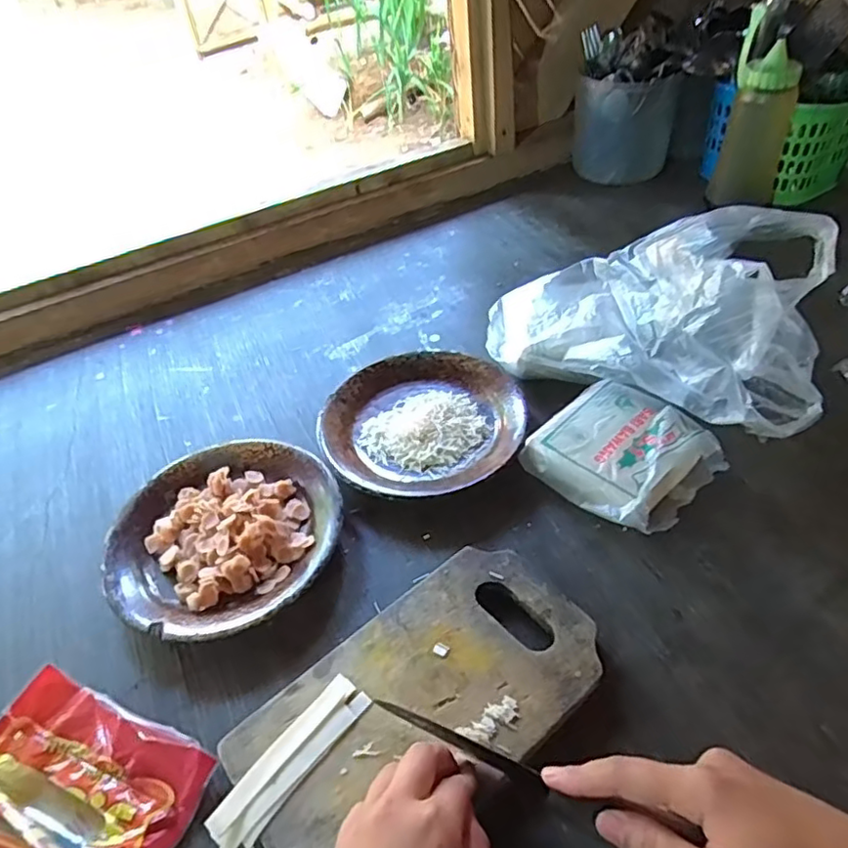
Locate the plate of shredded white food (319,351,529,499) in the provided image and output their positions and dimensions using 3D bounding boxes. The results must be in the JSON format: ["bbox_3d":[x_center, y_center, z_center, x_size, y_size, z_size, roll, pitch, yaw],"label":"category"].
[{"bbox_3d":[0.001,0.000,0.572,0.181,0.027,0.178,-4,45,4],"label":"plate of shredded white food"}]

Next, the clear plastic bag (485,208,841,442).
[{"bbox_3d":[0.209,-0.101,0.555,0.288,0.155,0.169,31,56,32],"label":"clear plastic bag"}]

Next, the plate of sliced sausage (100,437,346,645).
[{"bbox_3d":[-0.160,0.088,0.500,0.180,0.033,0.178,-4,45,4],"label":"plate of sliced sausage"}]

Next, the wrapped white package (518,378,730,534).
[{"bbox_3d":[0.163,0.023,0.513,0.112,0.049,0.126,-37,52,-26],"label":"wrapped white package"}]

